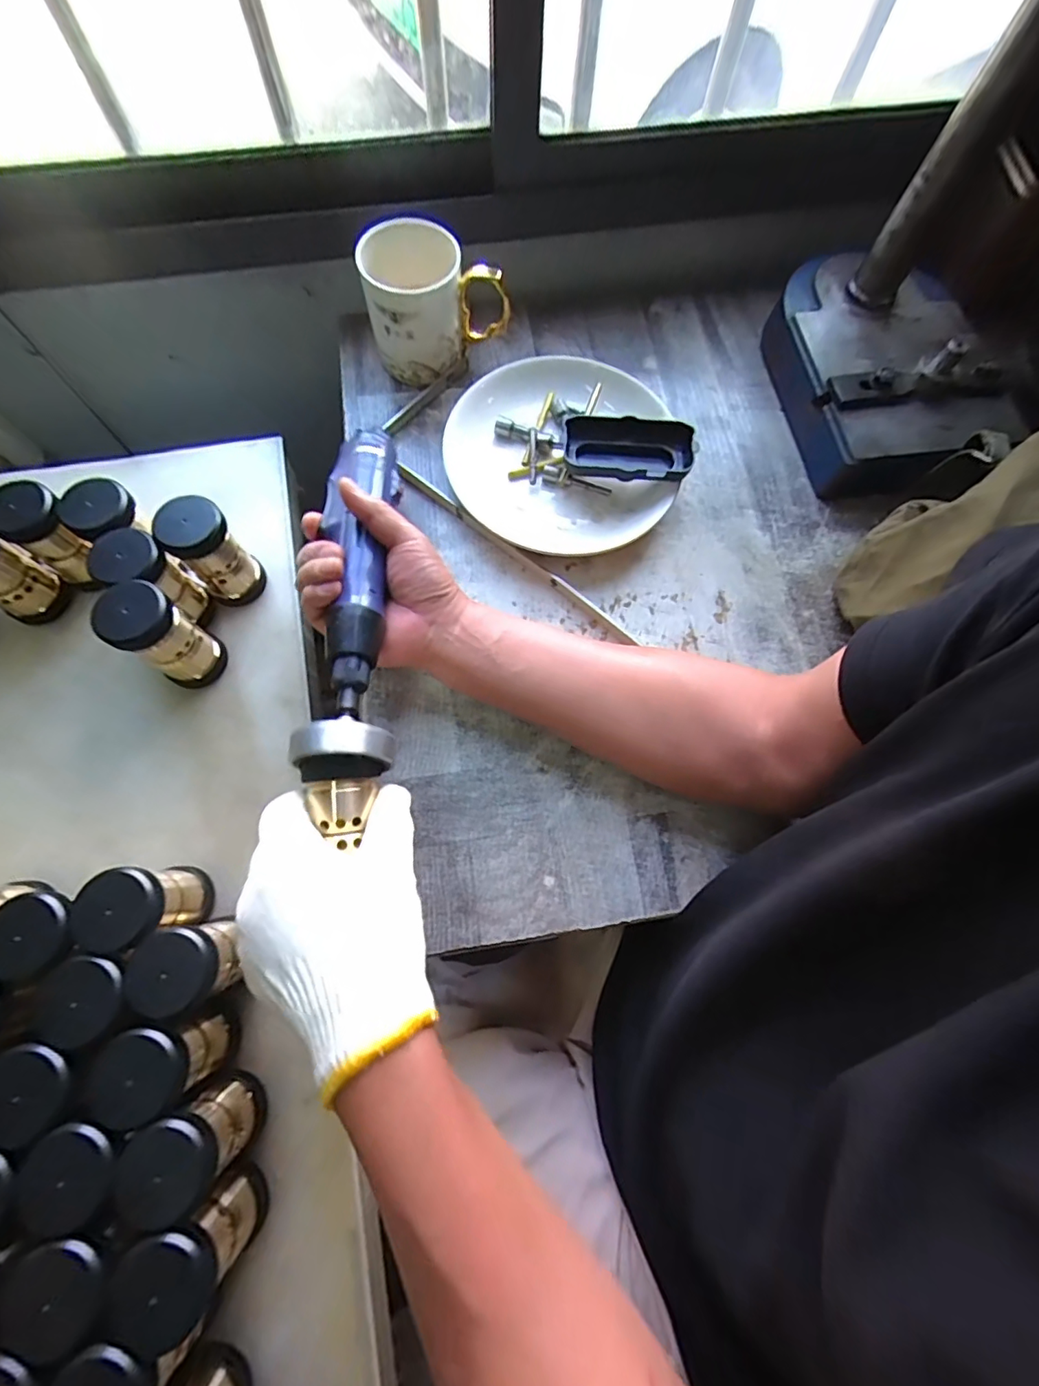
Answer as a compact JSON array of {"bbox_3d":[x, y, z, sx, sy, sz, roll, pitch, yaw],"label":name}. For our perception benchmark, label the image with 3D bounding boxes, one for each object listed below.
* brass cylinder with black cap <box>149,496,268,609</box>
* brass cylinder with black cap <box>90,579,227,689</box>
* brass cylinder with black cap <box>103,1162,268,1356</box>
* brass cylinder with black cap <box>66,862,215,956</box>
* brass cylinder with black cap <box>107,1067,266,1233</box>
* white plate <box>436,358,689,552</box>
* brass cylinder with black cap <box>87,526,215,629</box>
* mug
[{"bbox_3d":[-0.231,-0.104,0.407,0.046,0.089,0.038,-39,77,-13],"label":"brass cylinder with black cap"},{"bbox_3d":[-0.253,-0.040,0.382,0.041,0.090,0.044,33,74,9],"label":"brass cylinder with black cap"},{"bbox_3d":[-0.172,0.297,0.289,0.045,0.078,0.044,1,72,-2],"label":"brass cylinder with black cap"},{"bbox_3d":[-0.231,0.133,0.333,0.043,0.075,0.044,1,72,-2],"label":"brass cylinder with black cap"},{"bbox_3d":[-0.180,0.252,0.300,0.044,0.071,0.044,-39,77,-13],"label":"brass cylinder with black cap"},{"bbox_3d":[0.034,-0.211,0.473,0.197,0.040,0.182,0,72,-2],"label":"white plate"},{"bbox_3d":[-0.267,-0.080,0.395,0.040,0.091,0.042,1,72,-2],"label":"brass cylinder with black cap"},{"bbox_3d":[-0.077,-0.355,0.486,0.120,0.100,0.091,-10,72,-5],"label":"mug"}]

